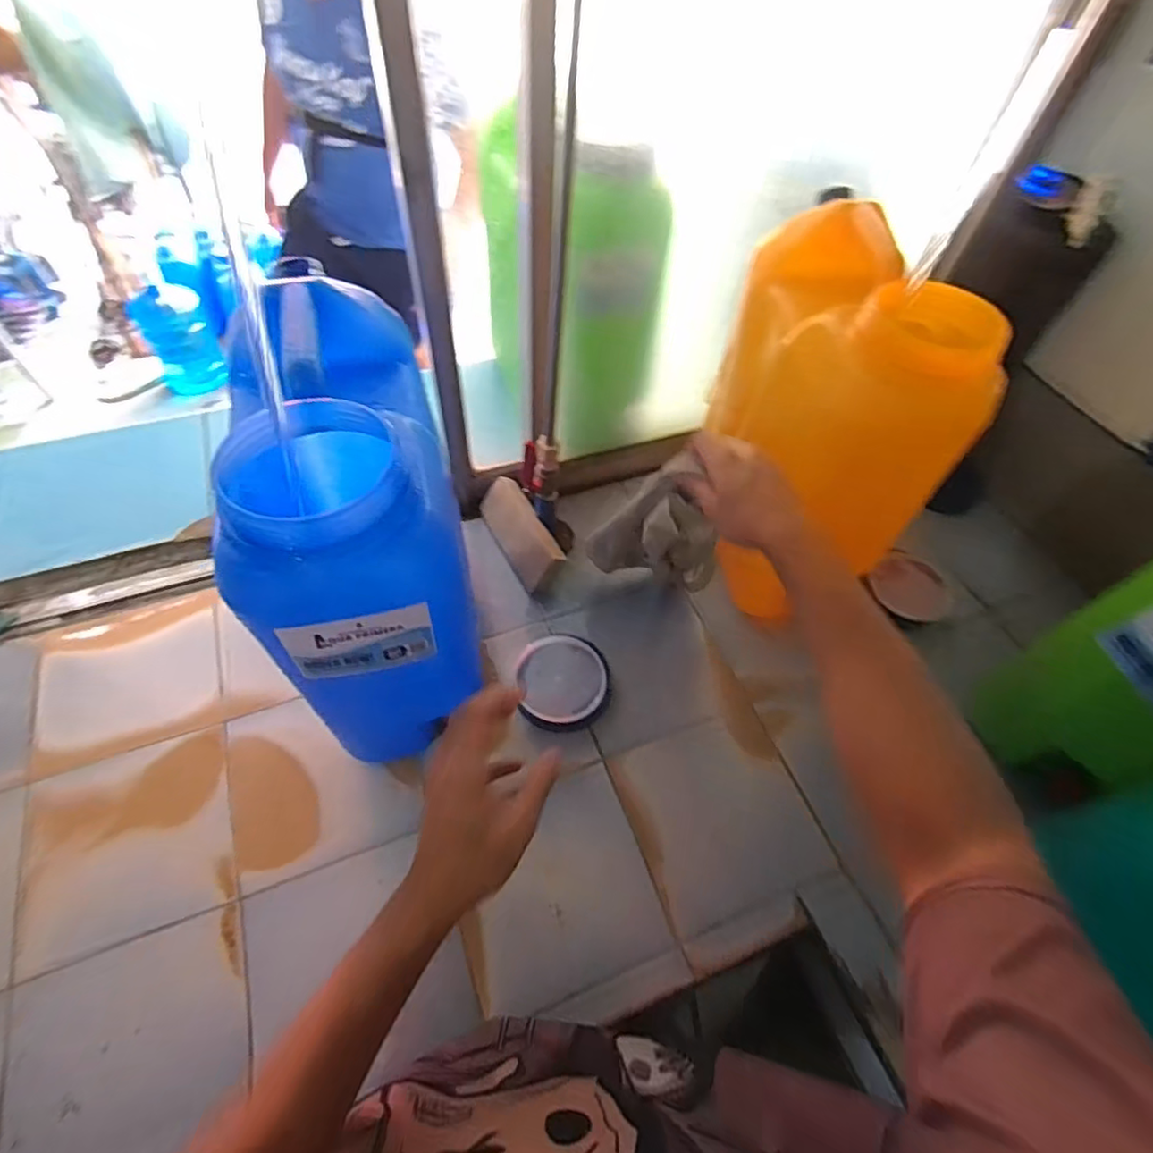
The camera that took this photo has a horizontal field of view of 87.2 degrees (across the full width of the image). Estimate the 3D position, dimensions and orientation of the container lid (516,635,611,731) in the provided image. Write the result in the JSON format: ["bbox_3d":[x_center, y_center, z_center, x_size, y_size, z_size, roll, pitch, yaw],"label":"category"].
[{"bbox_3d":[-0.016,0.130,0.748,0.108,0.027,0.116,0,71,-1],"label":"container lid"}]

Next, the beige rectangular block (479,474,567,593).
[{"bbox_3d":[-0.082,-0.066,0.851,0.018,0.076,0.177,10,42,-55],"label":"beige rectangular block"}]

